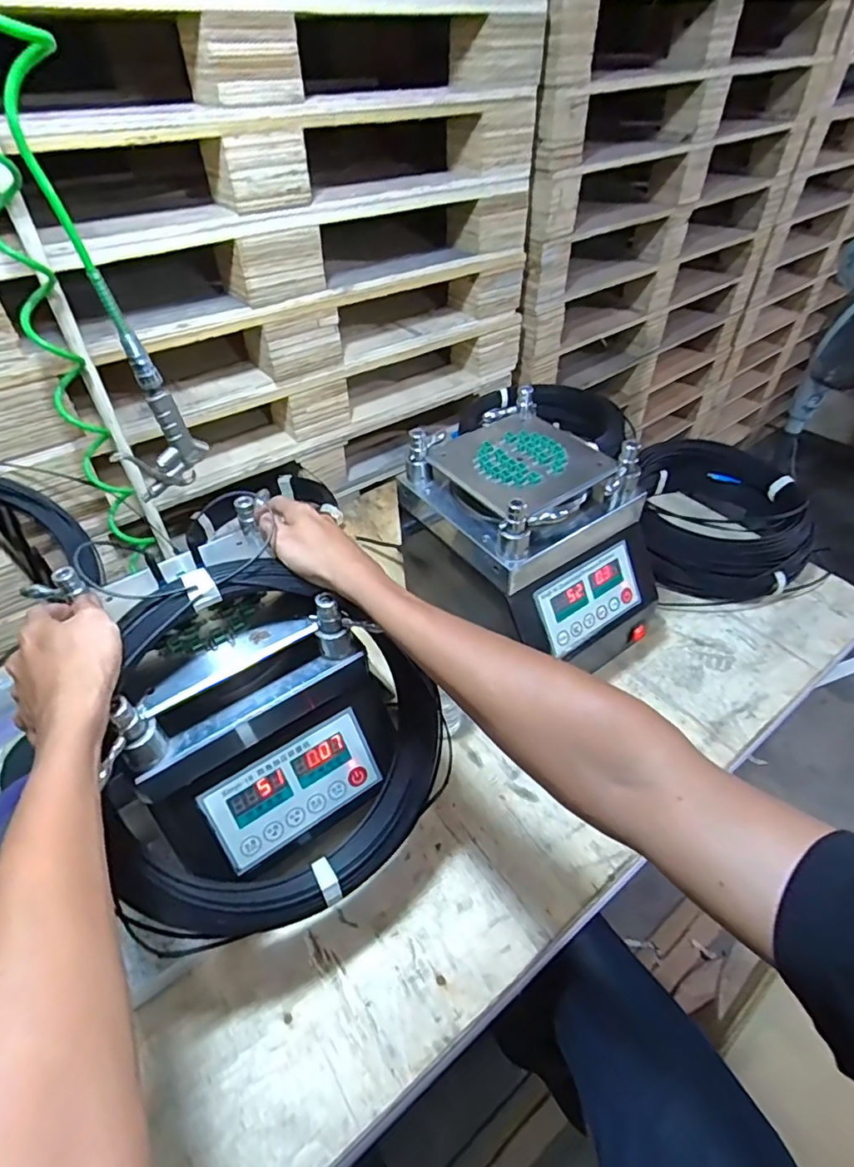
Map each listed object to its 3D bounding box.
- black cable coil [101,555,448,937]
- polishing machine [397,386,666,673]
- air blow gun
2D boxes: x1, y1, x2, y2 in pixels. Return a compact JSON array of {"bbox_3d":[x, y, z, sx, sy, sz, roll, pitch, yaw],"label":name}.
[{"bbox_3d":[-0.143,0.151,0.485,0.281,0.303,0.056,-58,21,-12],"label":"black cable coil"},{"bbox_3d":[0.137,-0.048,0.739,0.234,0.272,0.283,-28,52,-23],"label":"polishing machine"},{"bbox_3d":[-0.306,-0.170,0.628,0.091,0.196,0.023,-34,54,-28],"label":"air blow gun"}]

